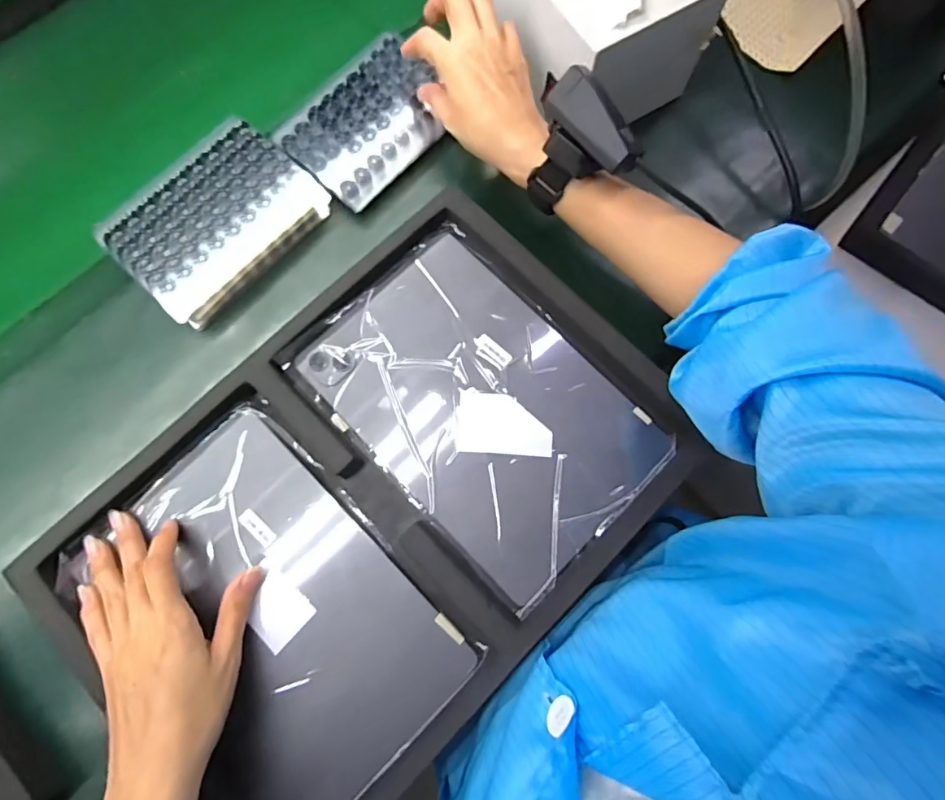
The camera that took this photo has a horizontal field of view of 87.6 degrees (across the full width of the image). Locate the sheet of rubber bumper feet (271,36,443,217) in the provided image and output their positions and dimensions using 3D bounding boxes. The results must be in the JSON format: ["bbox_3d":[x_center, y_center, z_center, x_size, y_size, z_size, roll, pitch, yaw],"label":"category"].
[{"bbox_3d":[-0.091,-0.243,0.438,0.093,0.031,0.143,39,80,8],"label":"sheet of rubber bumper feet"}]

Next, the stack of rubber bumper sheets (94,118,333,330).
[{"bbox_3d":[-0.210,-0.151,0.414,0.094,0.047,0.157,42,80,8],"label":"stack of rubber bumper sheets"}]

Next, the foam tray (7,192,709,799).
[{"bbox_3d":[-0.063,0.076,0.369,0.406,0.050,0.290,-42,81,-9],"label":"foam tray"}]

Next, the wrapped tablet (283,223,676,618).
[{"bbox_3d":[0.009,0.001,0.378,0.177,0.009,0.252,-44,81,-9],"label":"wrapped tablet"}]

